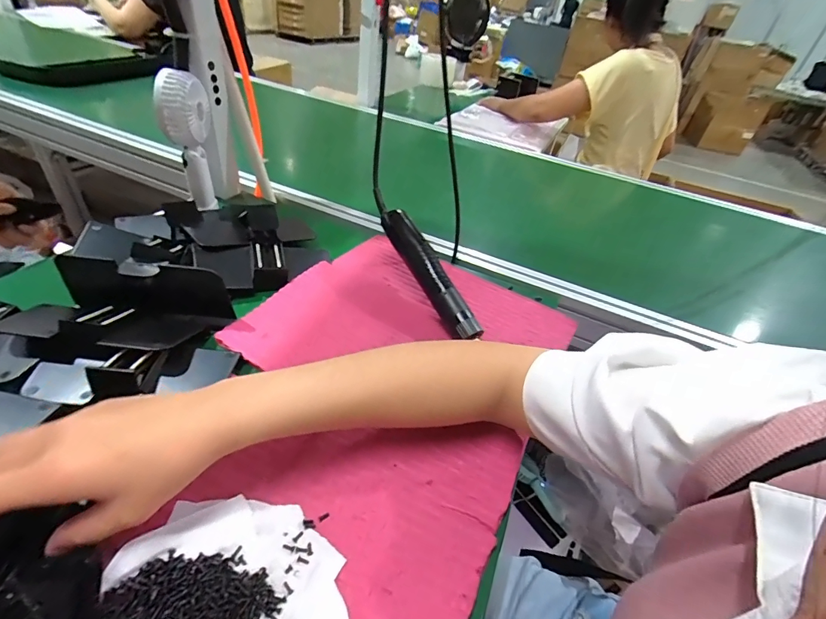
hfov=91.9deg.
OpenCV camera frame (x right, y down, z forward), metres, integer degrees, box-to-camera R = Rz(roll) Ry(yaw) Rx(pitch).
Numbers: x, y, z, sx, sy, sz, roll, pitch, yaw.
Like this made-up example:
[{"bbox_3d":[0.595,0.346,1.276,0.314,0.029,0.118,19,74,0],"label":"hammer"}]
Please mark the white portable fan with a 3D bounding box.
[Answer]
[{"bbox_3d":[-0.304,-0.220,0.557,0.037,0.194,0.071,6,39,-5],"label":"white portable fan"}]

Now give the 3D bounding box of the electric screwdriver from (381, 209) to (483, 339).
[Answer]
[{"bbox_3d":[0.018,-0.048,0.486,0.028,0.030,0.198,-20,65,-29],"label":"electric screwdriver"}]

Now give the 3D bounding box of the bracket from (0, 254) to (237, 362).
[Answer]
[{"bbox_3d":[-0.291,0.004,0.385,0.193,0.062,0.085,5,39,-6],"label":"bracket"}]

